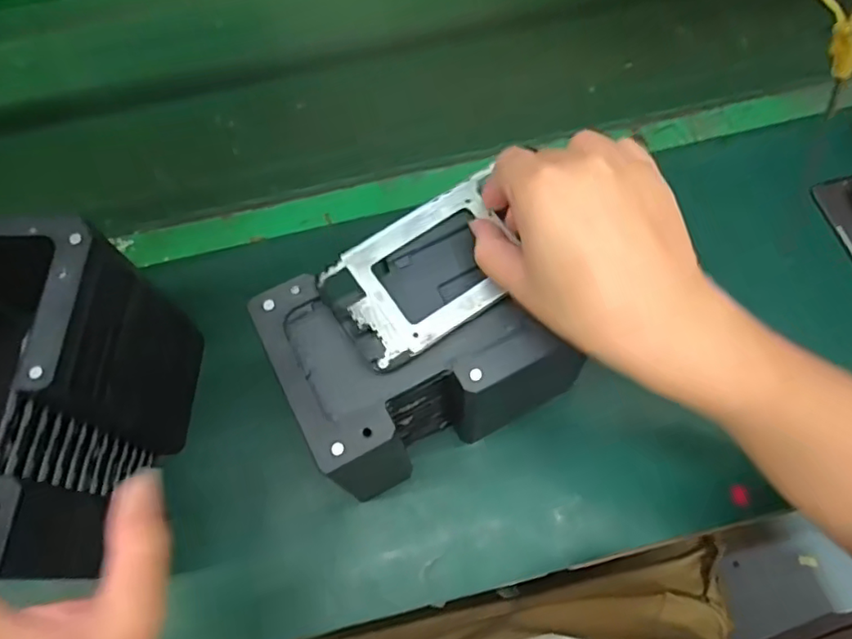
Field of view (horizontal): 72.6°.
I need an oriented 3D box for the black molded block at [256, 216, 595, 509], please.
[{"bbox_3d":[-0.003,0.029,0.382,0.161,0.126,0.113,-26,68,-9],"label":"black molded block"}]

